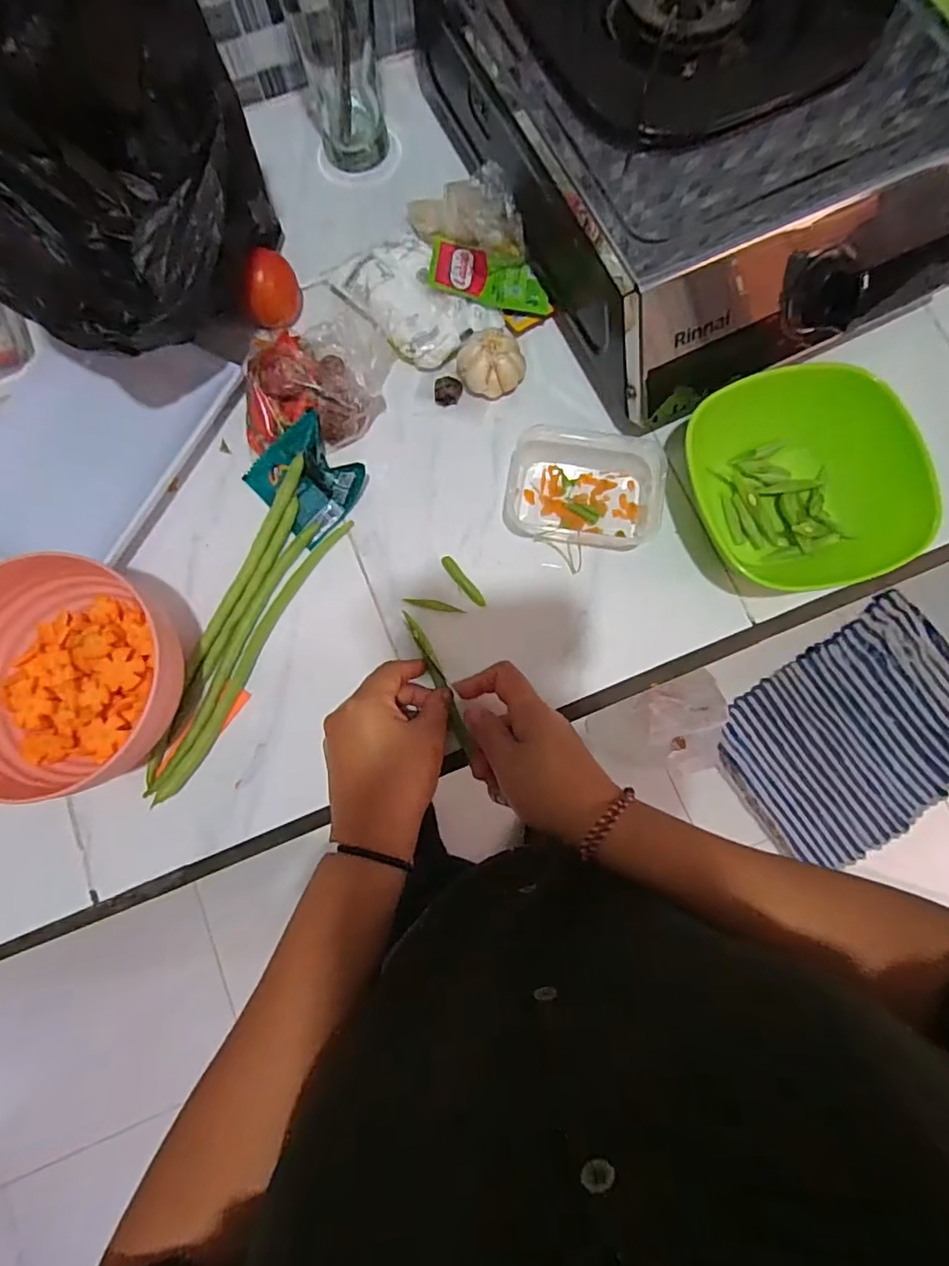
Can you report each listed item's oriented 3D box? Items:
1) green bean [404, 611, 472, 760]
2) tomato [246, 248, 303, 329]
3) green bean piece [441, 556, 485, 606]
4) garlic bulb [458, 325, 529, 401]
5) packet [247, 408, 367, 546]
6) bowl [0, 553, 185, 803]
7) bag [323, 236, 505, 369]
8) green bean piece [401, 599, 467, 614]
[{"bbox_3d":[-0.024,0.035,0.403,0.010,0.016,0.112,-24,72,-3],"label":"green bean"},{"bbox_3d":[-0.156,-0.266,0.446,0.040,0.043,0.032,-20,79,-3],"label":"tomato"},{"bbox_3d":[-0.008,-0.038,0.423,0.009,0.006,0.045,-40,81,-6],"label":"green bean piece"},{"bbox_3d":[0.013,-0.204,0.440,0.044,0.031,0.046,0,79,1],"label":"garlic bulb"},{"bbox_3d":[-0.125,-0.116,0.426,0.068,0.031,0.074,-44,81,-7],"label":"packet"},{"bbox_3d":[-0.255,0.028,0.372,0.141,0.079,0.142,0,79,1],"label":"bowl"},{"bbox_3d":[-0.047,-0.263,0.456,0.078,0.025,0.118,-40,81,-6],"label":"bag"},{"bbox_3d":[-0.029,-0.021,0.421,0.045,0.004,0.008,13,80,4],"label":"green bean piece"}]

